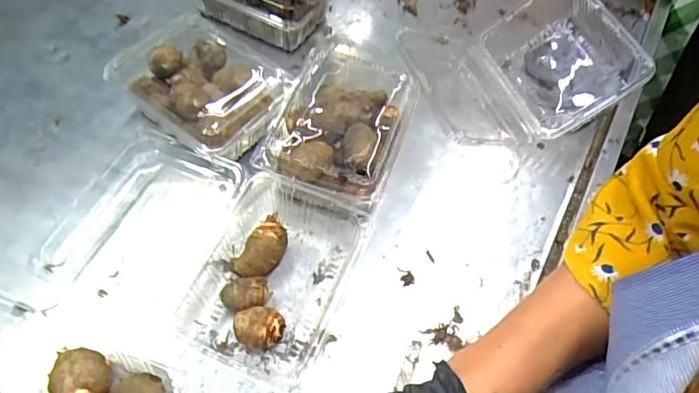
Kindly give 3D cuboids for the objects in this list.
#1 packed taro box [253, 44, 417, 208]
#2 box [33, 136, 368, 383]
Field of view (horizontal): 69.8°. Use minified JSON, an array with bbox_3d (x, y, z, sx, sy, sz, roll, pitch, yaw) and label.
[{"bbox_3d":[-0.009,-0.075,0.533,0.131,0.064,0.188,19,60,7],"label":"packed taro box"},{"bbox_3d":[-0.145,0.048,0.472,0.281,0.042,0.176,20,59,9],"label":"box"}]

